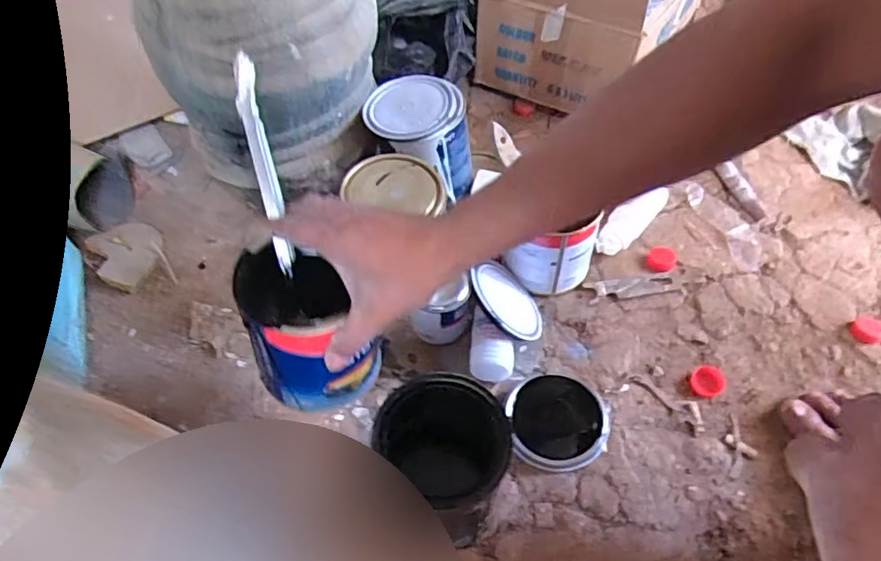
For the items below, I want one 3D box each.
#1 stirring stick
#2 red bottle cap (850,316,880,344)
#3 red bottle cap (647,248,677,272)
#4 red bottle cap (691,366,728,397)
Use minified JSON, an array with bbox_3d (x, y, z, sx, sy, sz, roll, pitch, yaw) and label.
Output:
[{"bbox_3d":[-0.138,-0.090,0.451,0.017,0.013,0.171,-12,97,-9],"label":"stirring stick"},{"bbox_3d":[0.469,0.055,0.629,0.035,0.011,0.030,-26,61,-17],"label":"red bottle cap"},{"bbox_3d":[0.265,-0.026,0.685,0.030,0.010,0.037,14,57,8],"label":"red bottle cap"},{"bbox_3d":[0.283,0.106,0.607,0.033,0.010,0.039,39,64,22],"label":"red bottle cap"}]

